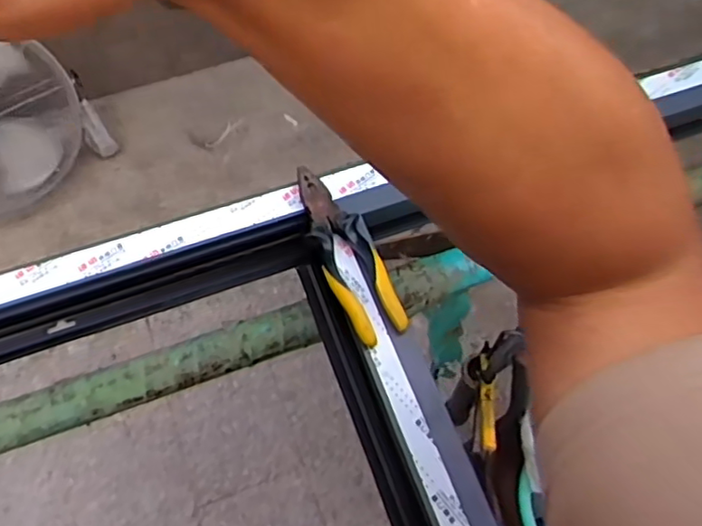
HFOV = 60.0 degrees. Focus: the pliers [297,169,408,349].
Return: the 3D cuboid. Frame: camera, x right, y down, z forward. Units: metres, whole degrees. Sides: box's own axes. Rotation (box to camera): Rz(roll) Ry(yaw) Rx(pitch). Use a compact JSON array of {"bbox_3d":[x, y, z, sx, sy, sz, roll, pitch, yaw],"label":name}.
[{"bbox_3d":[-0.005,-0.013,0.609,0.055,0.029,0.190,-21,66,-12],"label":"pliers"}]

